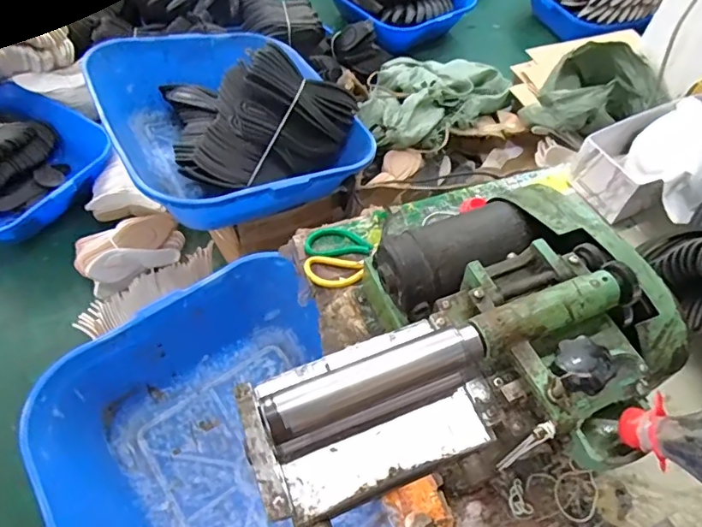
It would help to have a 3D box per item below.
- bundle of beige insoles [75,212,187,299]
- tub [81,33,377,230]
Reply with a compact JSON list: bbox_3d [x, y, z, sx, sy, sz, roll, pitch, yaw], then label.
[{"bbox_3d":[-0.549,-0.024,1.285,0.258,0.102,0.139,-22,61,-17],"label":"bundle of beige insoles"},{"bbox_3d":[-0.266,-0.342,1.144,0.517,0.224,0.588,-23,61,-17],"label":"tub"}]

